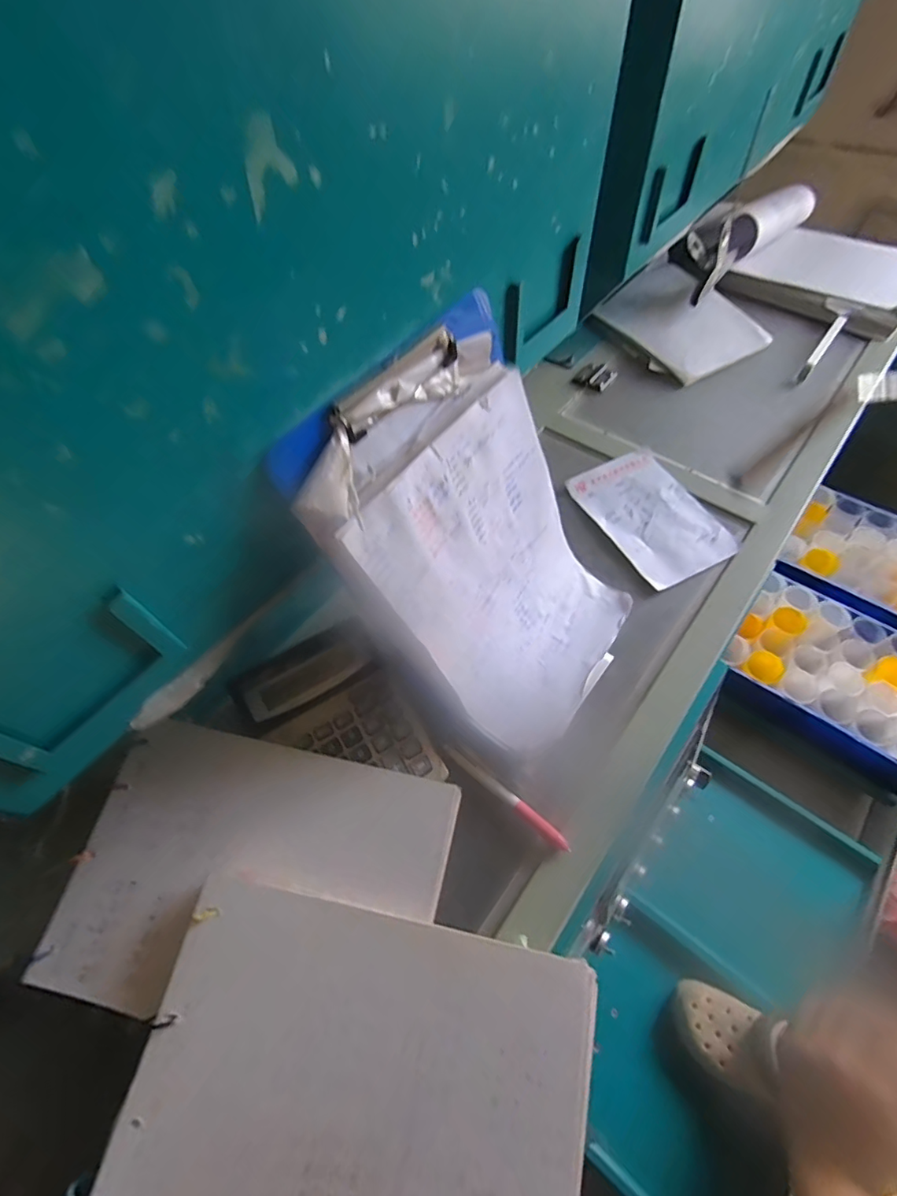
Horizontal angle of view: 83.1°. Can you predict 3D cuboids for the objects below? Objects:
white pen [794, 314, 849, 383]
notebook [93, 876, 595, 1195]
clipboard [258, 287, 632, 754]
[{"bbox_3d":[0.559,-0.377,0.755,0.015,0.019,0.170,33,64,21],"label":"white pen"},{"bbox_3d":[-0.058,0.325,0.330,0.285,0.010,0.203,10,62,7],"label":"notebook"},{"bbox_3d":[0.040,-0.035,0.422,0.047,0.334,0.216,11,53,47],"label":"clipboard"}]

